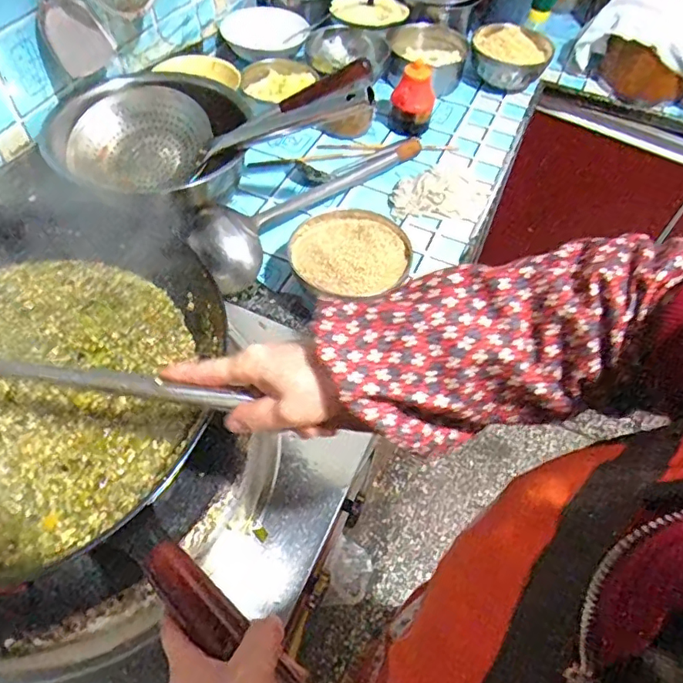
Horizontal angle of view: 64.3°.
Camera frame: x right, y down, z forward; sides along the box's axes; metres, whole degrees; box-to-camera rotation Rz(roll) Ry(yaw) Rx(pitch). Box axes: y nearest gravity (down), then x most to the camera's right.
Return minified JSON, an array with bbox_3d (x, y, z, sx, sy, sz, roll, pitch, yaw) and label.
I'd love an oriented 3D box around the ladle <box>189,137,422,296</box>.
[{"bbox_3d":[-0.036,-0.224,0.784,0.092,0.063,0.413,37,60,21],"label":"ladle"}]

